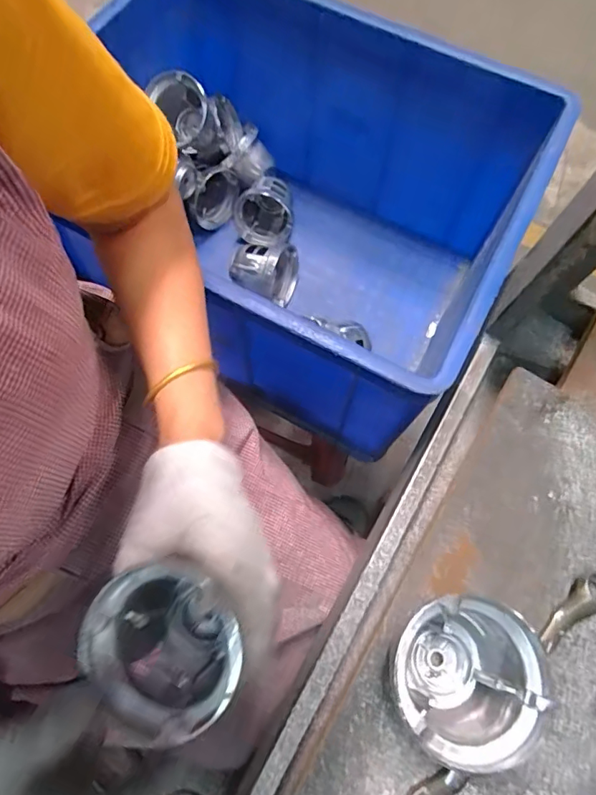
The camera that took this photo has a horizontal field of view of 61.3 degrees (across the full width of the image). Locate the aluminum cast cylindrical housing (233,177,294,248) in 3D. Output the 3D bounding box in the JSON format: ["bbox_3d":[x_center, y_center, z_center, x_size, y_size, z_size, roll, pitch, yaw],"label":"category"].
[{"bbox_3d":[-0.048,-0.286,0.773,0.089,0.074,0.089,1,71,-2],"label":"aluminum cast cylindrical housing"}]

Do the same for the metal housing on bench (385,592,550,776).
[{"bbox_3d":[0.106,0.180,0.333,0.085,0.077,0.089,1,71,-2],"label":"metal housing on bench"}]

